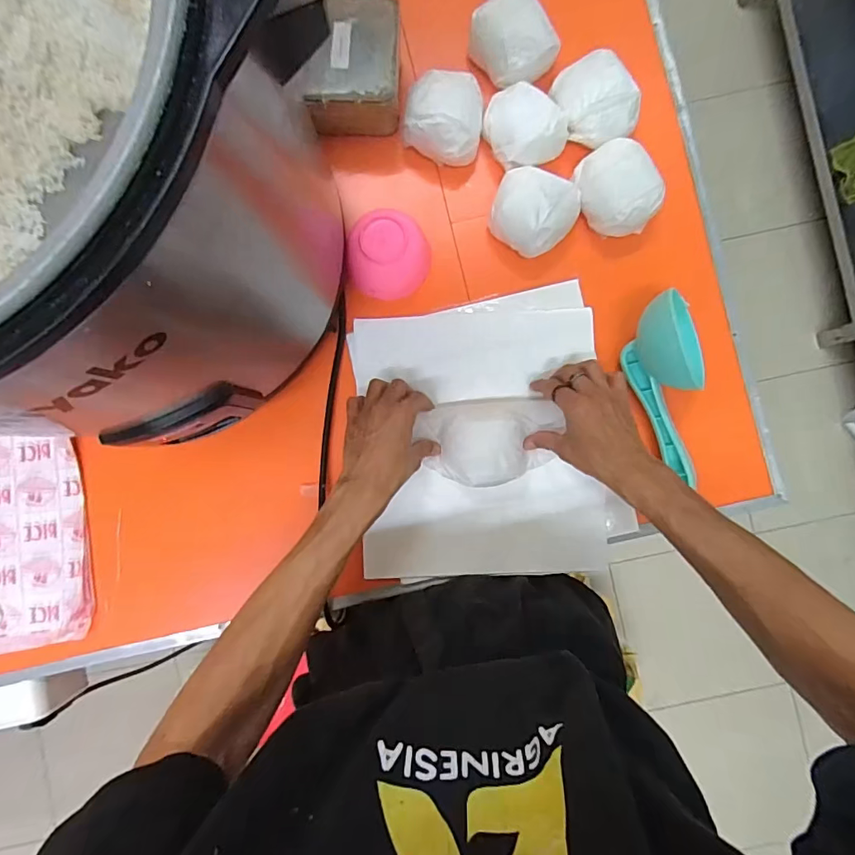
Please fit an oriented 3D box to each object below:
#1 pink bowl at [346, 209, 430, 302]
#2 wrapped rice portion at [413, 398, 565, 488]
[{"bbox_3d":[-0.040,-0.174,0.485,0.079,0.047,0.076,0,88,0],"label":"pink bowl"},{"bbox_3d":[0.065,0.012,0.477,0.139,0.042,0.084,-4,88,0],"label":"wrapped rice portion"}]

